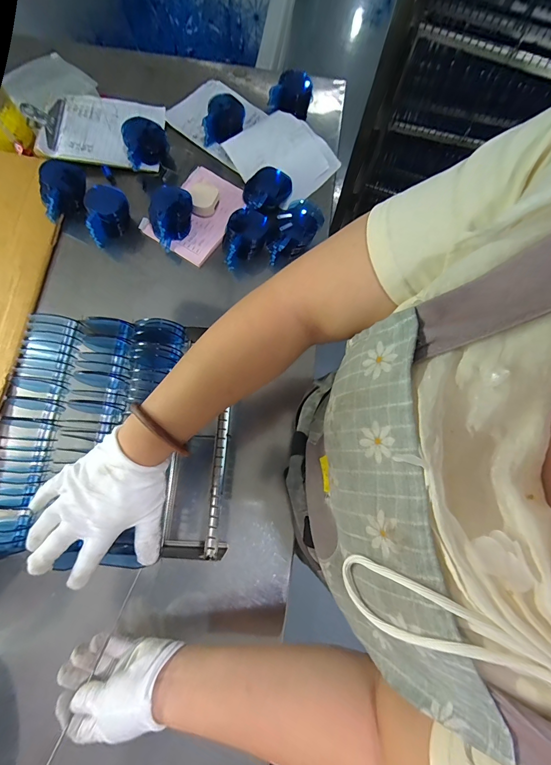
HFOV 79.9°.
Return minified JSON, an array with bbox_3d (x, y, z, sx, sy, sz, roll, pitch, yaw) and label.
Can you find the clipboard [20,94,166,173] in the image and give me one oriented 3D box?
[{"bbox_3d":[-0.334,-0.485,0.623,0.240,0.034,0.162,6,75,0],"label":"clipboard"}]

